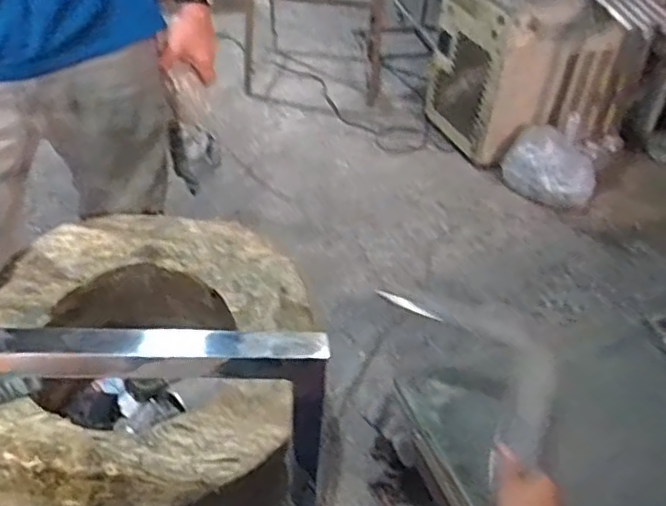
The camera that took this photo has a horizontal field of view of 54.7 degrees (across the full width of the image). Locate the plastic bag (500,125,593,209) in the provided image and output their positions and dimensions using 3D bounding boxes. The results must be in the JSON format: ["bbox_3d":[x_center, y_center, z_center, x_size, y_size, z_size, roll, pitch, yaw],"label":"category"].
[{"bbox_3d":[0.614,-0.239,1.837,0.258,0.203,0.098,22,44,19],"label":"plastic bag"}]

